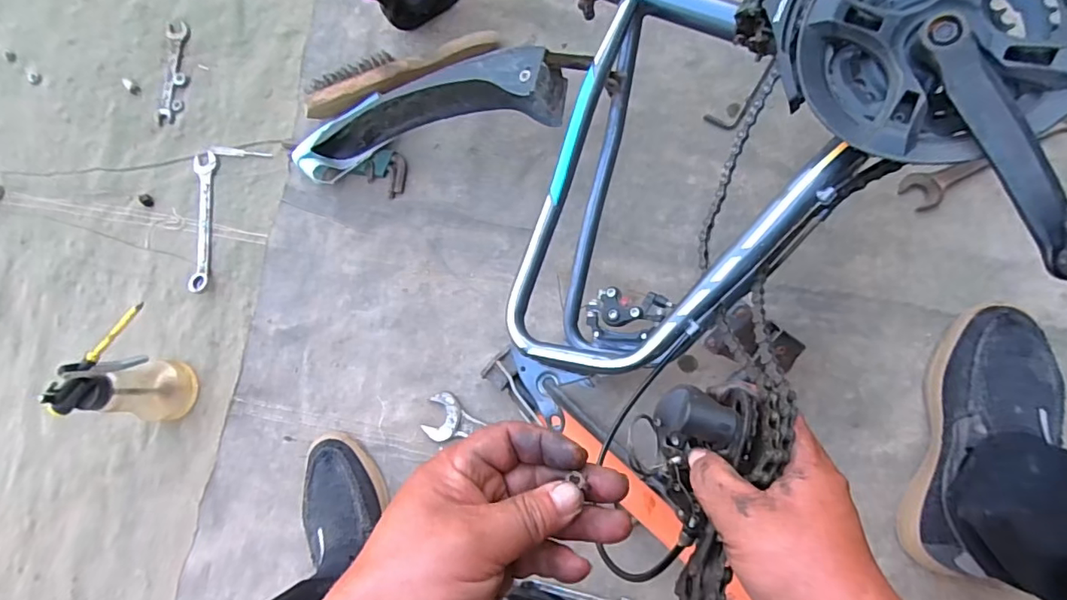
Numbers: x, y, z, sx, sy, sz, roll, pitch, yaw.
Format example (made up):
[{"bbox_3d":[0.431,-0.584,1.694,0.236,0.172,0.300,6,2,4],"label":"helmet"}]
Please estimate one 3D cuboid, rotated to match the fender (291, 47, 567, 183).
[{"bbox_3d":[-0.131,-0.213,0.635,0.348,0.108,0.072,-10,85,24],"label":"fender"}]

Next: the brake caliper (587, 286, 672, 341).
[{"bbox_3d":[0.100,0.016,0.562,0.085,0.041,0.054,2,86,10],"label":"brake caliper"}]

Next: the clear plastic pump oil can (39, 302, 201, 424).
[{"bbox_3d":[-0.479,0.090,0.656,0.168,0.159,0.067,-45,82,4],"label":"clear plastic pump oil can"}]

